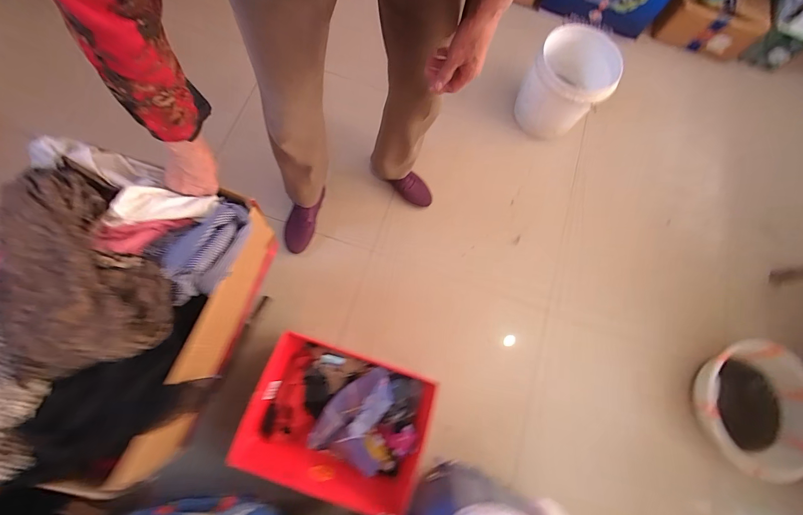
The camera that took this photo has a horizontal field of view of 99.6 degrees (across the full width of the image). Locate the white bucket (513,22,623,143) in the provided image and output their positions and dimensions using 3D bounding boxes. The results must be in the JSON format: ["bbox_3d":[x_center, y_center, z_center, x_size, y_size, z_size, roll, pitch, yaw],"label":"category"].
[{"bbox_3d":[0.521,-0.551,1.121,0.237,0.265,0.233,1,76,-4],"label":"white bucket"}]

